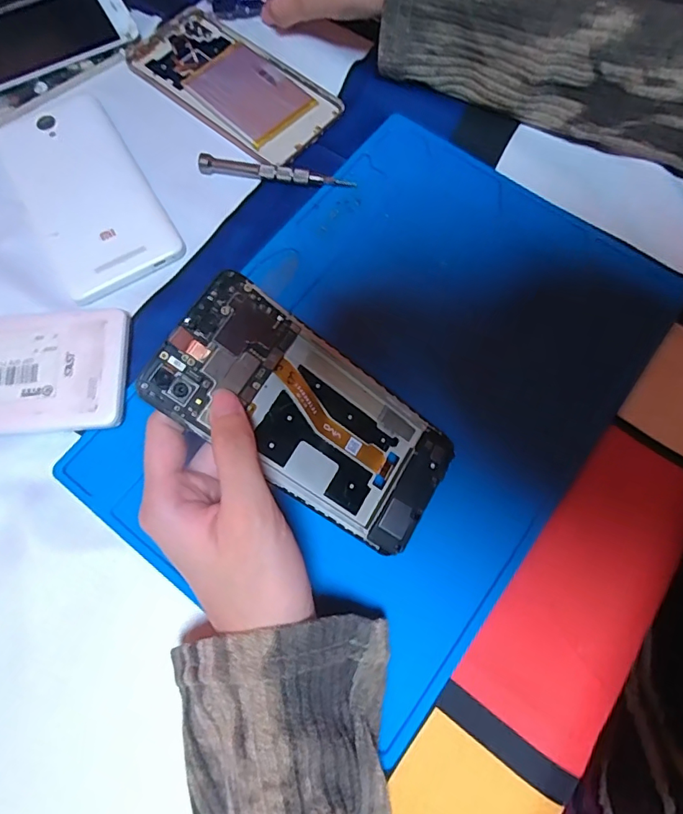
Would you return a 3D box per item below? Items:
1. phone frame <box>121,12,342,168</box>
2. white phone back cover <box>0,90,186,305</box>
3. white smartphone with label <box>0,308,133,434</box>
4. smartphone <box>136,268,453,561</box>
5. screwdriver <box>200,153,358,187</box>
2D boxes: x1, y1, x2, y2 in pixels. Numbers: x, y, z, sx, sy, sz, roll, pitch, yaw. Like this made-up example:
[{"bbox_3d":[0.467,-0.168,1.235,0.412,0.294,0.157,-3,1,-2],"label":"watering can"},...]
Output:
[{"bbox_3d":[-0.079,-0.230,0.339,0.151,0.004,0.069,39,77,10],"label":"phone frame"},{"bbox_3d":[-0.168,-0.143,0.314,0.074,0.007,0.161,-30,76,-9],"label":"white phone back cover"},{"bbox_3d":[-0.192,-0.020,0.272,0.143,0.009,0.071,-3,73,-1],"label":"white smartphone with label"},{"bbox_3d":[-0.013,0.006,0.231,0.147,0.008,0.071,38,75,-18],"label":"smartphone"},{"bbox_3d":[-0.044,-0.154,0.318,0.102,0.008,0.009,10,73,2],"label":"screwdriver"}]

